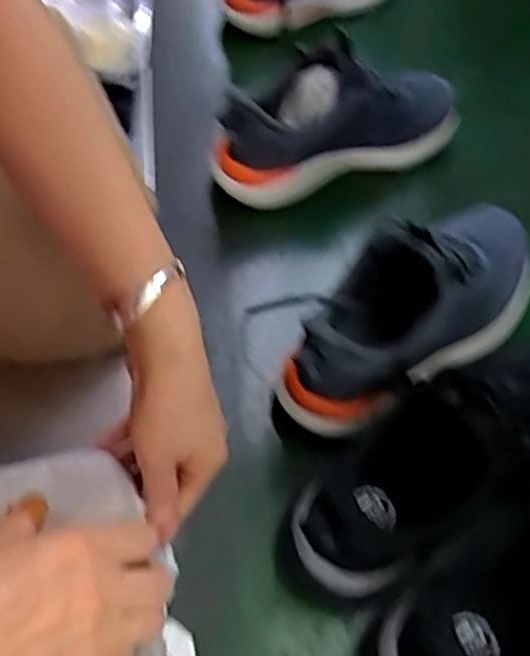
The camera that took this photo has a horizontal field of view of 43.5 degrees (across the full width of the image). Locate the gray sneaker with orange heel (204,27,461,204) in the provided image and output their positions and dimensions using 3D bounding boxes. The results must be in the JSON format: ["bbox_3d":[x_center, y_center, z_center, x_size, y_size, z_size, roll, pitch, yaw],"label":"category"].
[{"bbox_3d":[0.090,-0.241,0.740,0.304,0.124,0.116,-15,59,-14],"label":"gray sneaker with orange heel"}]

